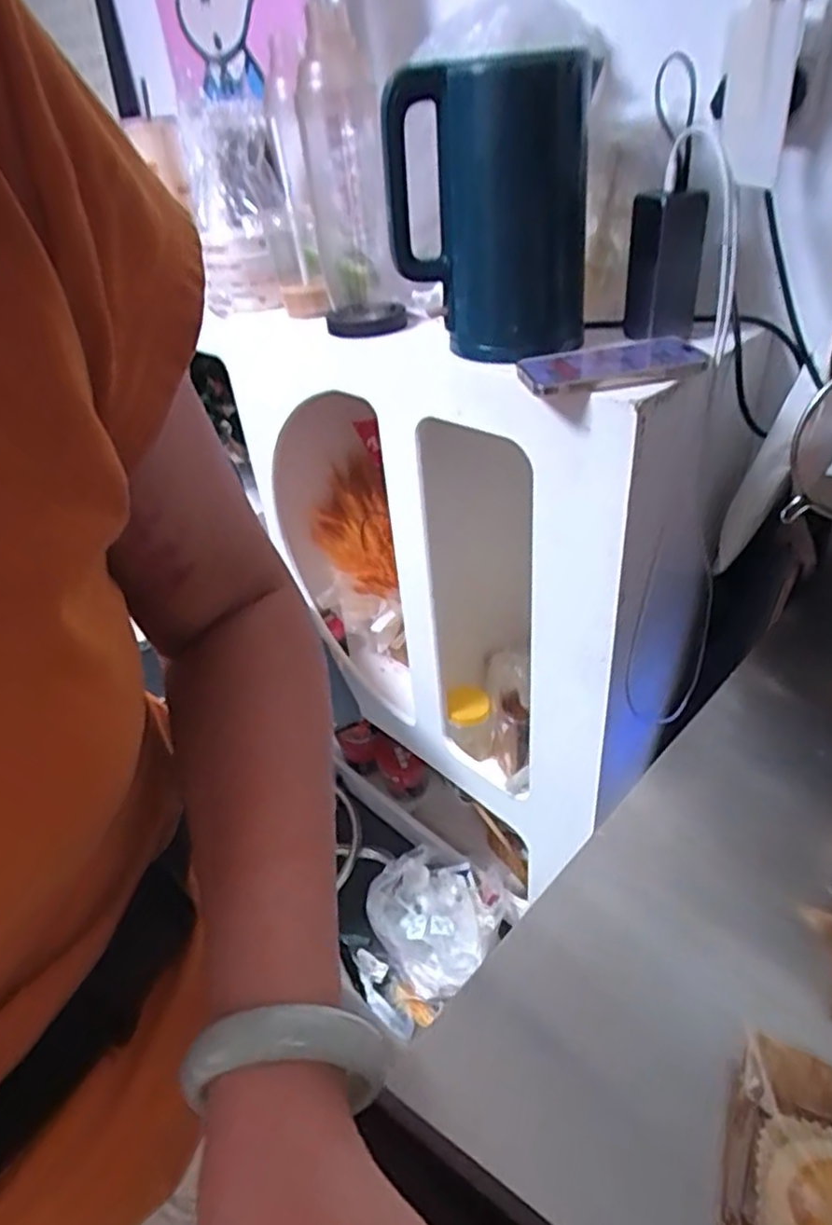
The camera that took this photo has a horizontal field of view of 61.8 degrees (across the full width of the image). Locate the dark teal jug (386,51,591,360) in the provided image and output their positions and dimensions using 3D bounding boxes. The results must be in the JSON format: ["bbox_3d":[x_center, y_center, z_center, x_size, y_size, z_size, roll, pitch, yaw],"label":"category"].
[{"bbox_3d":[0.072,-0.387,0.677,0.176,0.230,0.129,9,40,19],"label":"dark teal jug"}]

